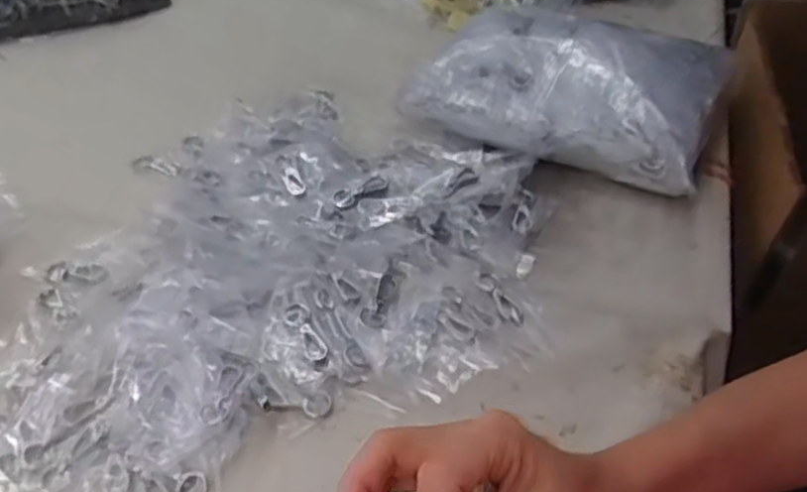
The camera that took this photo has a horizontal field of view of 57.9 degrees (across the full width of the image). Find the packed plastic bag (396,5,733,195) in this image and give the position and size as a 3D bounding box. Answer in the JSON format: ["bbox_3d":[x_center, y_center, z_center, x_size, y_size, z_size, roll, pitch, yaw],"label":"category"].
[{"bbox_3d":[0.141,-0.138,0.620,0.241,0.071,0.147,23,53,24],"label":"packed plastic bag"}]

